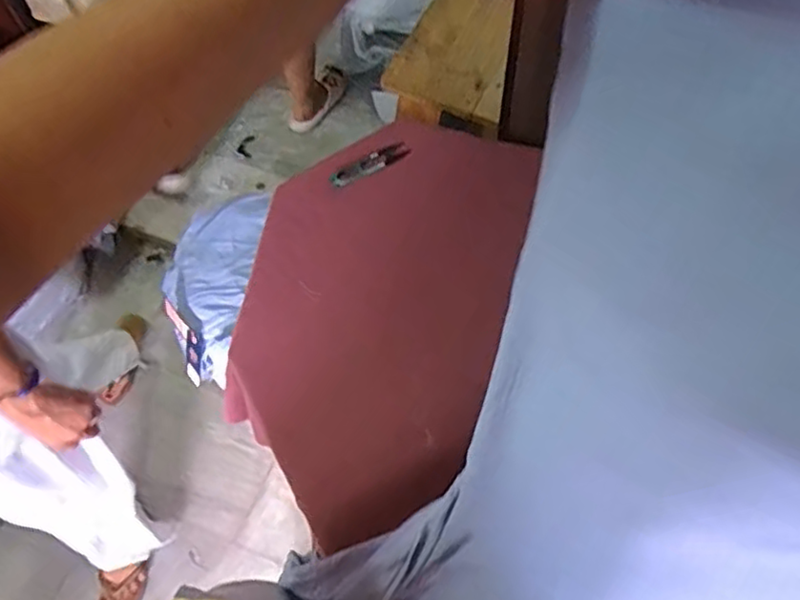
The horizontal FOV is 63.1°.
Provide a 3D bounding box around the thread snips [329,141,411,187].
[{"bbox_3d":[-0.037,-0.165,0.792,0.101,0.010,0.022,-25,62,-11],"label":"thread snips"}]

